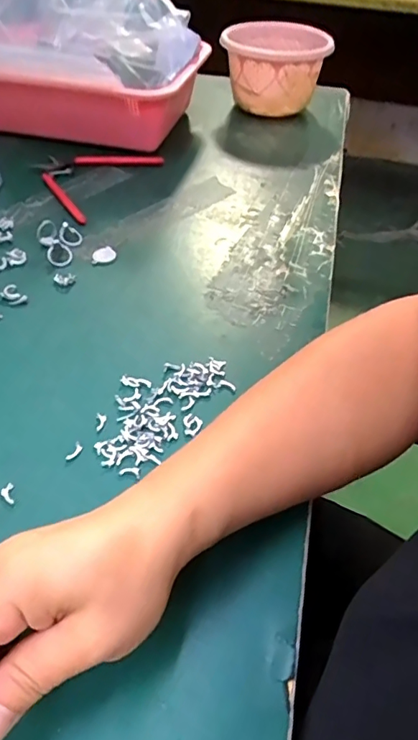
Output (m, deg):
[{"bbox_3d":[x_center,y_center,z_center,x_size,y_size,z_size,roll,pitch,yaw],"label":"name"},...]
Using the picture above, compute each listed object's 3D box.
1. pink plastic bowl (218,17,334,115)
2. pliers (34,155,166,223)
[{"bbox_3d":[0.088,-0.400,0.686,0.137,0.097,0.115,11,47,7],"label":"pink plastic bowl"},{"bbox_3d":[-0.140,-0.220,0.562,0.112,0.013,0.147,24,50,18],"label":"pliers"}]

